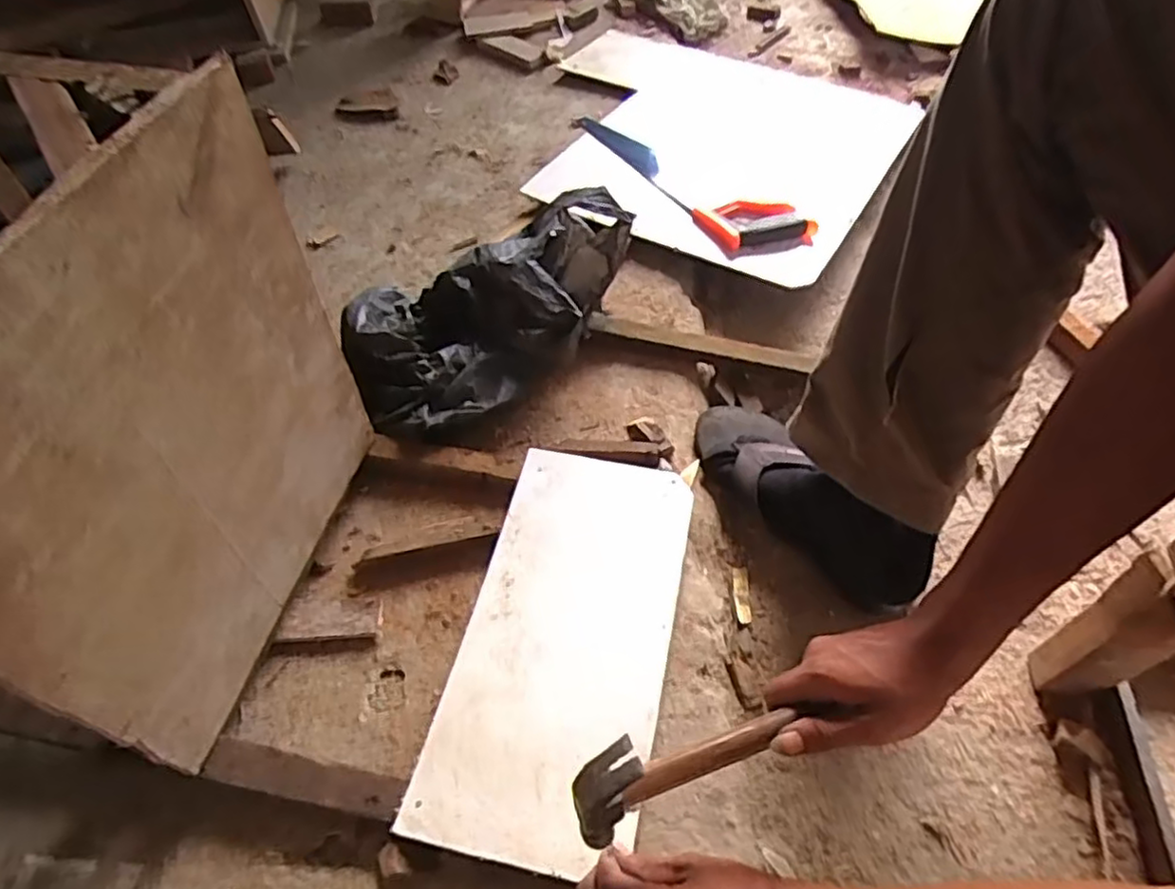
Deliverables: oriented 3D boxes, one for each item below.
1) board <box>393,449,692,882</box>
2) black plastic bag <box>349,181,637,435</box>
[{"bbox_3d":[-0.020,0.158,0.592,0.176,0.016,0.353,11,54,13],"label":"board"},{"bbox_3d":[-0.106,-0.156,0.785,0.345,0.126,0.224,-26,55,-15],"label":"black plastic bag"}]

